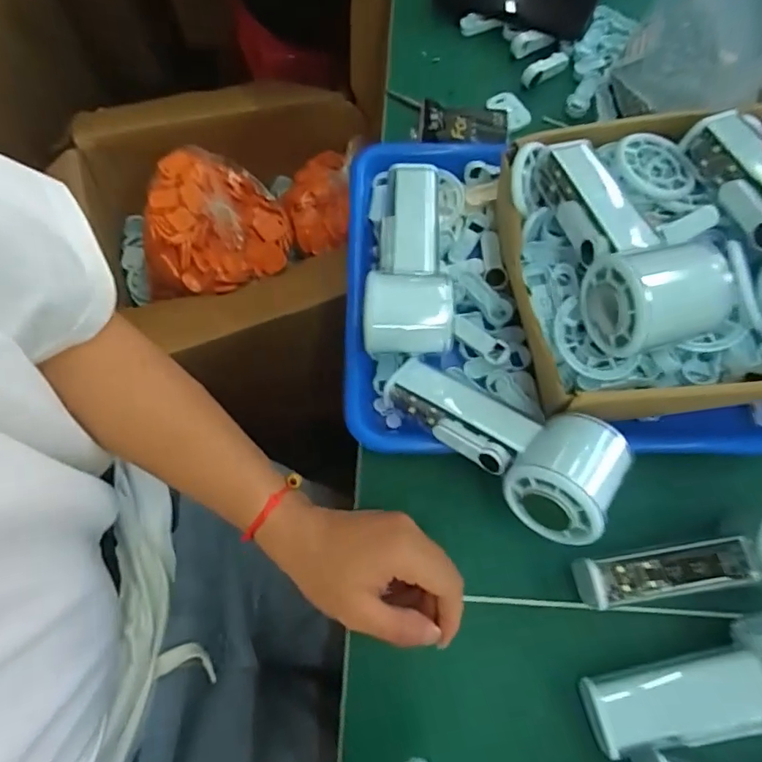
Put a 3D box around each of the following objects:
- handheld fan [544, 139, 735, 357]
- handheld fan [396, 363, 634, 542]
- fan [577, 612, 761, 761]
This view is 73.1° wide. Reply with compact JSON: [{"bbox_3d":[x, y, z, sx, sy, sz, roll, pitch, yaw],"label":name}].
[{"bbox_3d":[0.147,-0.091,0.309,0.074,0.050,0.148,-15,74,-7],"label":"handheld fan"},{"bbox_3d":[0.073,0.032,0.322,0.156,0.051,0.065,32,73,31],"label":"handheld fan"},{"bbox_3d":[0.196,0.175,0.296,0.143,0.047,0.057,-7,73,-4],"label":"fan"}]

